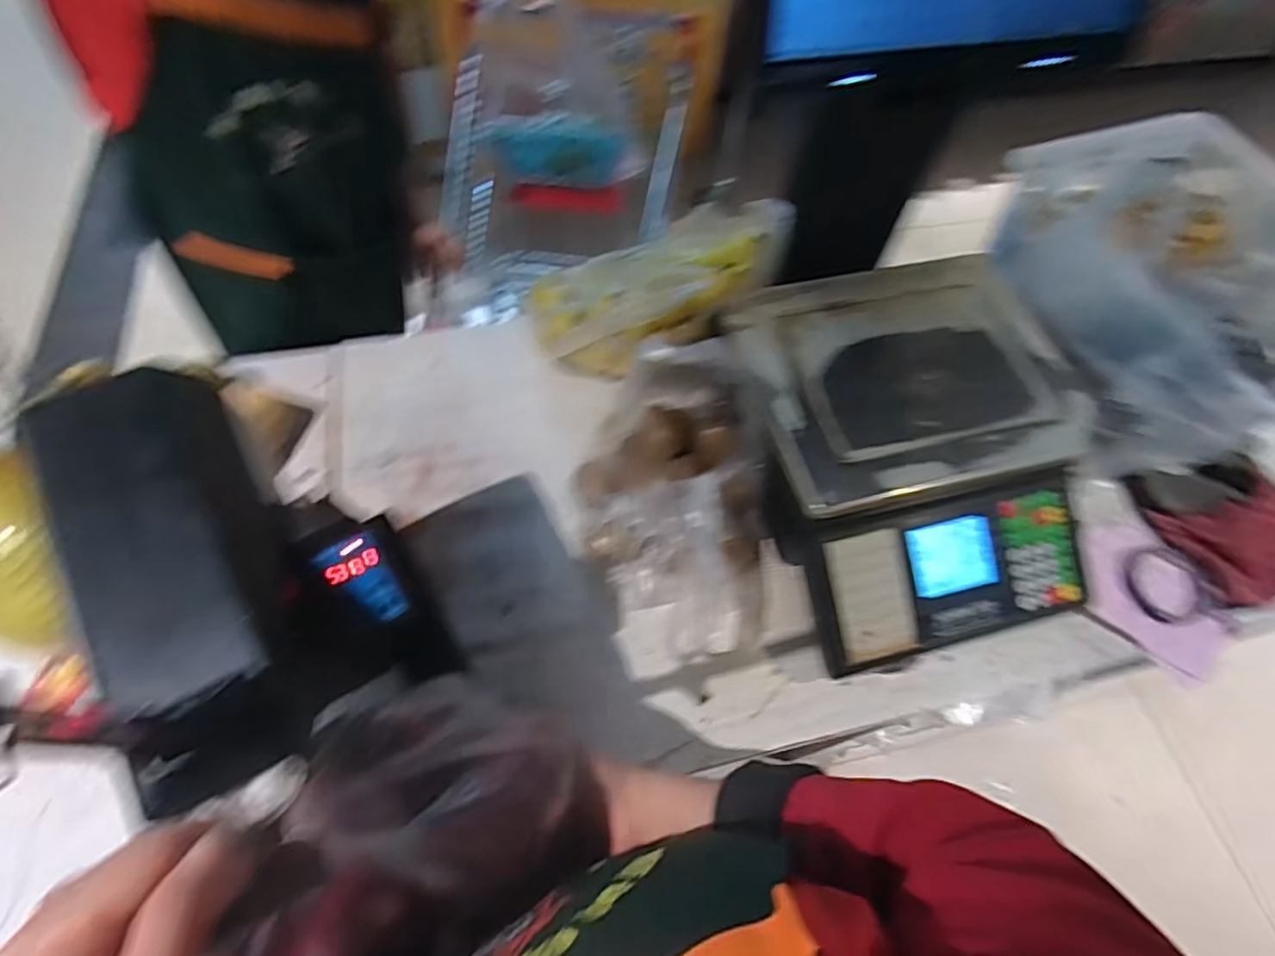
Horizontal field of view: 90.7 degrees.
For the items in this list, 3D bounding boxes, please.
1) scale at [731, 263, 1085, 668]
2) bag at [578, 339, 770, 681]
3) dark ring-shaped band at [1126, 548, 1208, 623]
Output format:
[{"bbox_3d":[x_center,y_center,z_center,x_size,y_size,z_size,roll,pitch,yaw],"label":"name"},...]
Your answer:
[{"bbox_3d":[0.303,-0.027,0.713,0.345,0.137,0.409,-10,62,-8],"label":"scale"},{"bbox_3d":[0.038,0.038,0.702,0.190,0.151,0.305,-6,62,-6],"label":"bag"},{"bbox_3d":[0.627,0.125,0.748,0.093,0.015,0.086,1,61,-2],"label":"dark ring-shaped band"}]

